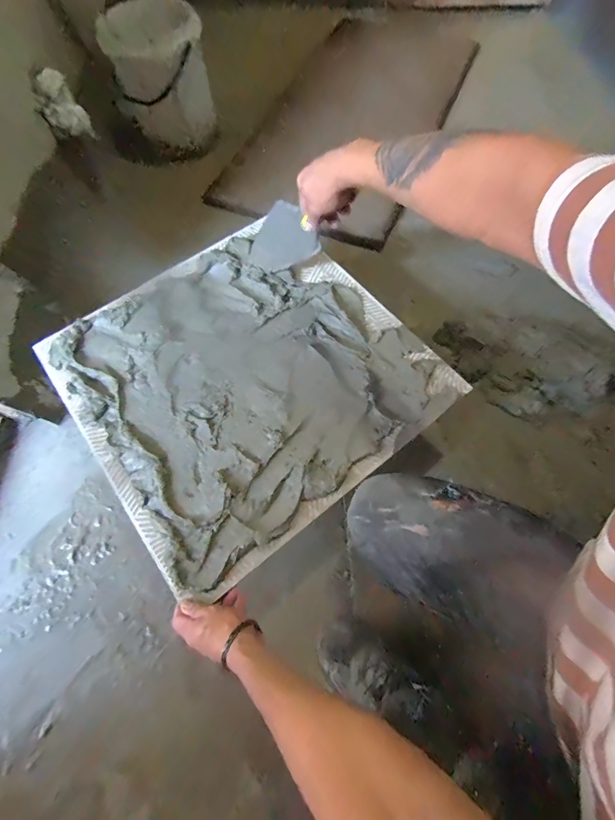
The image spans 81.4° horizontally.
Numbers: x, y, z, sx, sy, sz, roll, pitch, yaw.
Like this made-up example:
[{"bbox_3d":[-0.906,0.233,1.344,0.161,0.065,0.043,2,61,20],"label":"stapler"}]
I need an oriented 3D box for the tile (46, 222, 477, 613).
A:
[{"bbox_3d":[-0.109,-0.075,0.659,0.580,0.042,0.560,-37,76,-14],"label":"tile"}]

